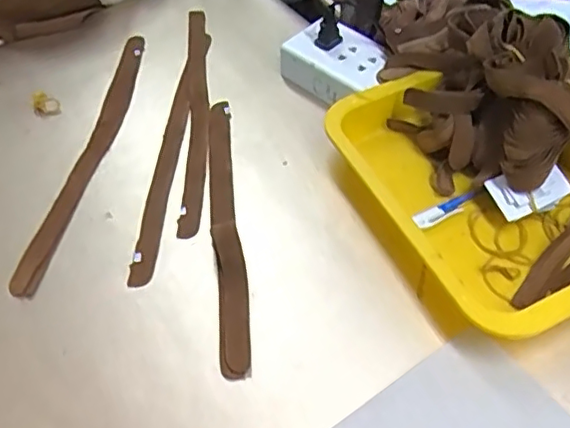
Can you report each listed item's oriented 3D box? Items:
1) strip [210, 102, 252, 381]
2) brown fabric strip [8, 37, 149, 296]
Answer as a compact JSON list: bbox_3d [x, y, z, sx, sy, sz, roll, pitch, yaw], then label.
[{"bbox_3d":[-0.049,-0.002,0.493,0.022,0.022,0.277,-6,52,-3],"label":"strip"},{"bbox_3d":[-0.176,-0.063,0.554,0.029,0.006,0.317,5,52,6],"label":"brown fabric strip"}]

